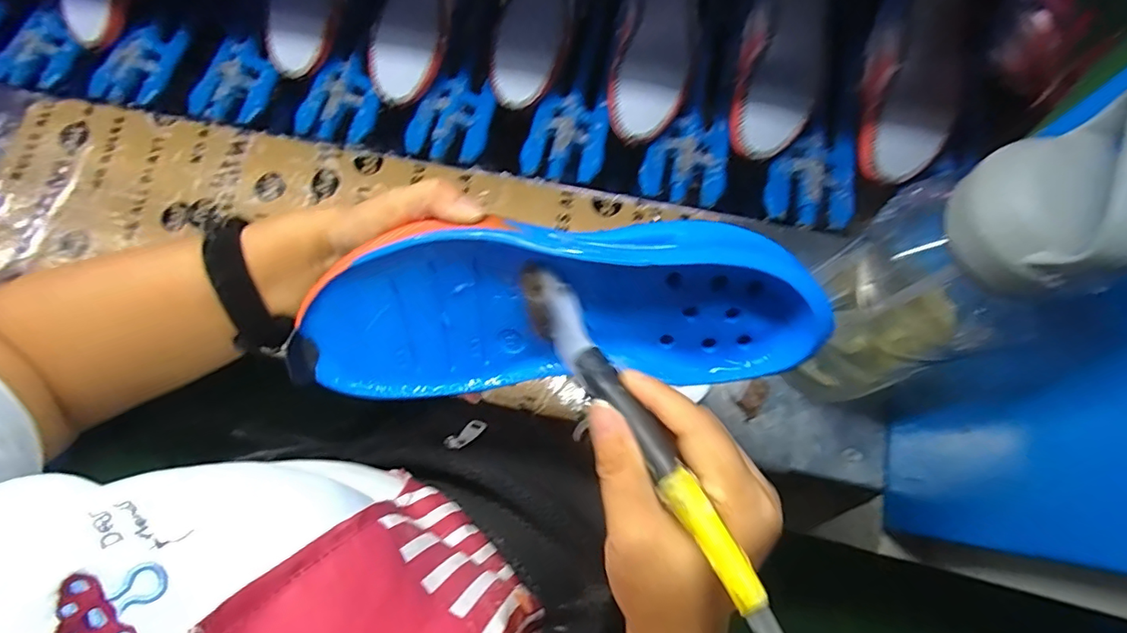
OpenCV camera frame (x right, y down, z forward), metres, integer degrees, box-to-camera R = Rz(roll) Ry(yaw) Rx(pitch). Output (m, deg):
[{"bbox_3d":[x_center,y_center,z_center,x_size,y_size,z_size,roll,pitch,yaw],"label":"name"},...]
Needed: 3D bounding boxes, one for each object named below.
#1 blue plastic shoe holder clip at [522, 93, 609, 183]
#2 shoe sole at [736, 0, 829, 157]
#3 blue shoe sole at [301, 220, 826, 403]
[{"bbox_3d":[0.006,-0.214,0.624,0.090,0.017,0.114,16,75,7],"label":"blue plastic shoe holder clip"},{"bbox_3d":[0.253,-0.305,0.584,0.075,0.024,0.247,13,89,6],"label":"shoe sole"},{"bbox_3d":[-0.003,-0.004,0.284,0.257,0.095,0.045,-2,30,3],"label":"blue shoe sole"}]

